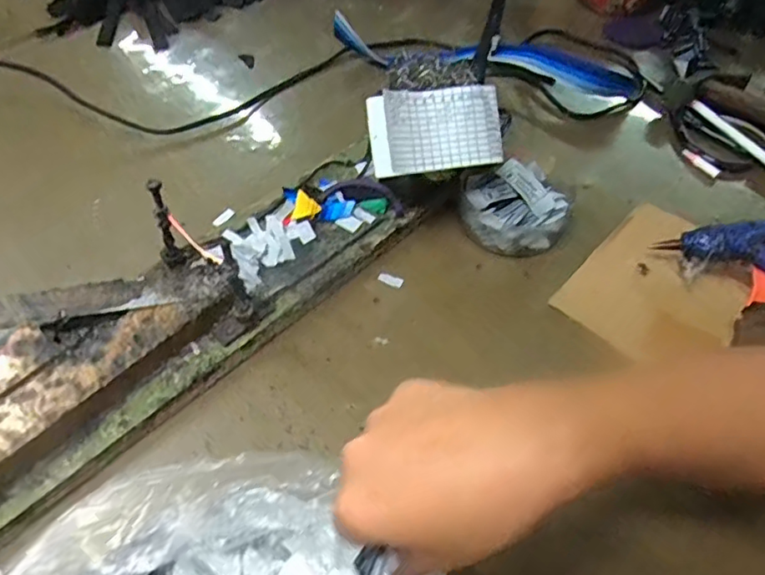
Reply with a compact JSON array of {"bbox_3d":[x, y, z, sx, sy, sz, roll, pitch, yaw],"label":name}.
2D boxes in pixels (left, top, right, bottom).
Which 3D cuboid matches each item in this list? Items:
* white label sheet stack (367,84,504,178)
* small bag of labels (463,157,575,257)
[{"bbox_3d":[0.043,-0.122,0.463,0.101,0.021,0.061,-10,96,-14],"label":"white label sheet stack"},{"bbox_3d":[0.115,-0.072,0.523,0.092,0.039,0.085,17,52,11],"label":"small bag of labels"}]

